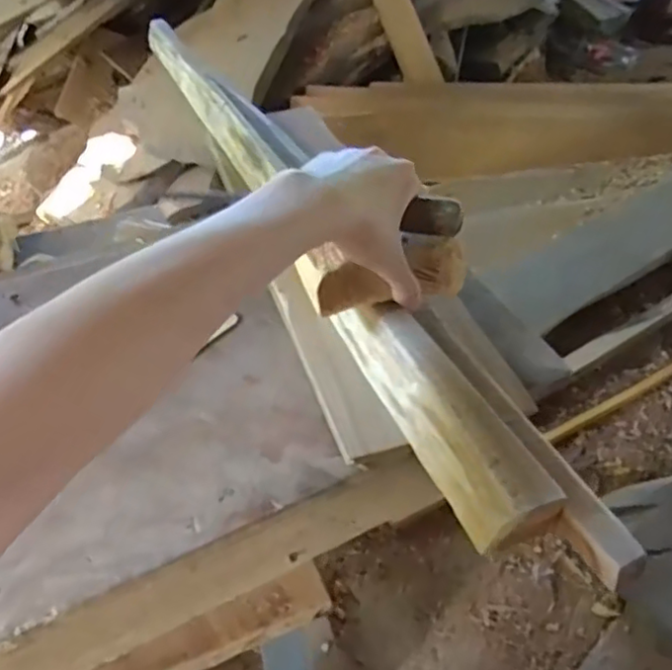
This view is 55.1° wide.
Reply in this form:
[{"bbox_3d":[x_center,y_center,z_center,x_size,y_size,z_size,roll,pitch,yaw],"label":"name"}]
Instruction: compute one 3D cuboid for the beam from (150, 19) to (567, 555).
[{"bbox_3d":[-0.053,-0.143,0.653,0.061,0.059,0.815,-21,49,-15],"label":"beam"}]

